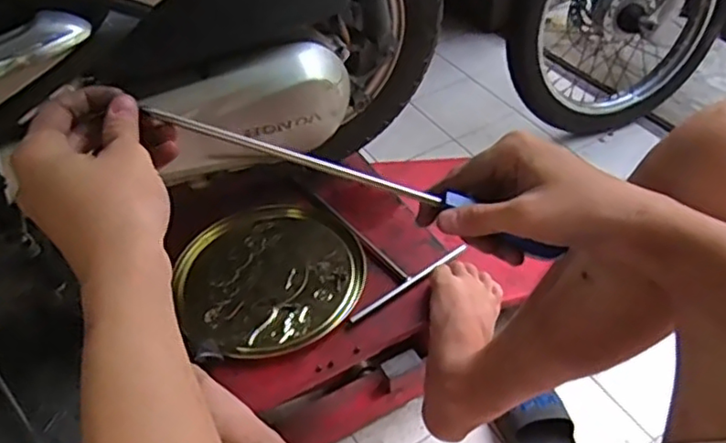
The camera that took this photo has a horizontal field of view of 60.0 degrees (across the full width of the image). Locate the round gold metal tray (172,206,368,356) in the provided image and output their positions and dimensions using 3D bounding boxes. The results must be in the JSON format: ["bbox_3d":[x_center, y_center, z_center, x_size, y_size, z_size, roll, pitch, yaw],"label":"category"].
[{"bbox_3d":[-0.125,0.069,0.871,0.242,0.012,0.249,-3,46,3],"label":"round gold metal tray"}]

